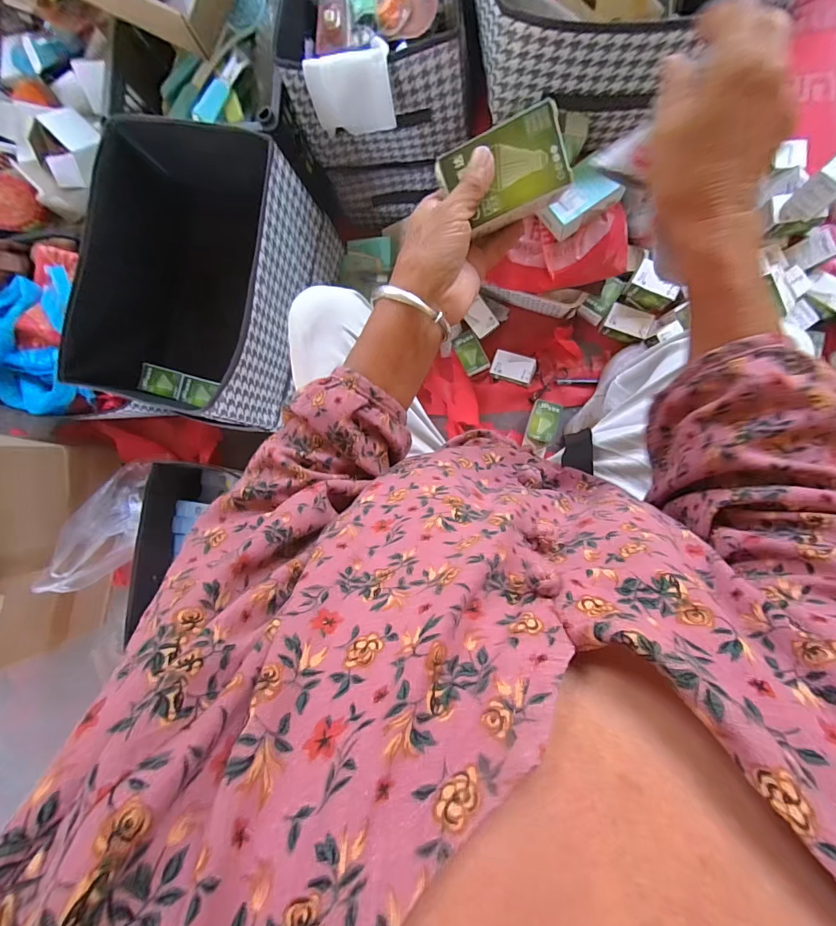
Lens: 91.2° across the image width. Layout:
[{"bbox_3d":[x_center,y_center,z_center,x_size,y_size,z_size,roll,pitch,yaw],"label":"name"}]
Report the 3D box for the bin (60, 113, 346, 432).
[{"bbox_3d":[-0.377,-0.293,0.743,0.354,0.308,0.448,11,92,7],"label":"bin"}]

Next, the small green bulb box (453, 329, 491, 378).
[{"bbox_3d":[0.108,-0.227,0.842,0.051,0.019,0.092,-25,87,7],"label":"small green bulb box"}]

